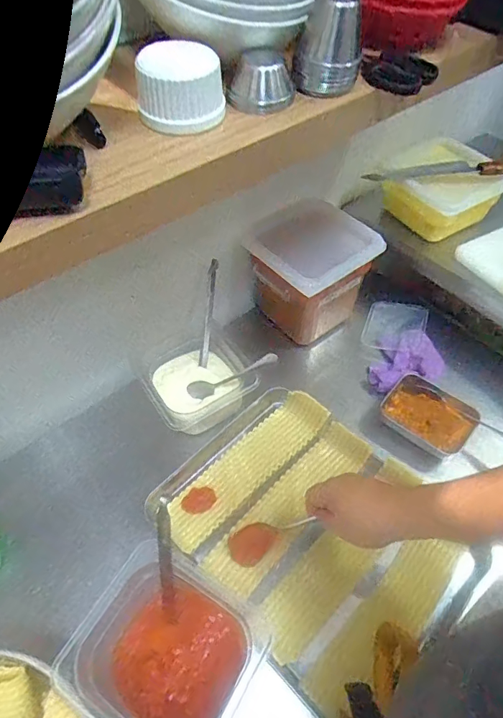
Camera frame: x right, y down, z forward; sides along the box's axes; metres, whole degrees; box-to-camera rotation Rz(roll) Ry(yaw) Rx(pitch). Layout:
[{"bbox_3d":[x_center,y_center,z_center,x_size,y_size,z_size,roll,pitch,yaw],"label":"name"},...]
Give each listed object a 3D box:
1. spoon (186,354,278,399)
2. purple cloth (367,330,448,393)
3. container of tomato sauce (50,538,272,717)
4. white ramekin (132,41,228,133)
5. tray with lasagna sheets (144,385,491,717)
[{"bbox_3d":[-0.031,0.028,0.732,0.157,0.022,0.021,-23,53,4],"label":"spoon"},{"bbox_3d":[0.273,0.001,0.807,0.140,0.039,0.116,-10,52,-5],"label":"purple cloth"},{"bbox_3d":[-0.094,0.317,0.502,0.192,0.121,0.170,22,56,19],"label":"container of tomato sauce"},{"bbox_3d":[-0.059,-0.232,0.380,0.068,0.053,0.061,5,52,7],"label":"white ramekin"},{"bbox_3d":[0.086,0.232,0.652,0.398,0.058,0.322,36,62,27],"label":"tray with lasagna sheets"}]

